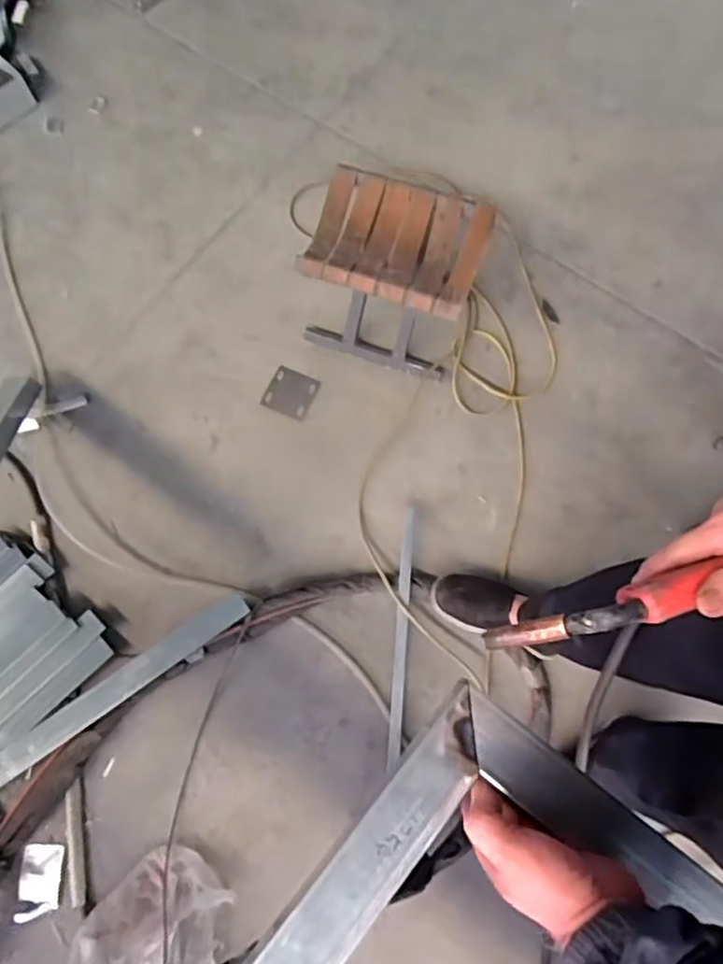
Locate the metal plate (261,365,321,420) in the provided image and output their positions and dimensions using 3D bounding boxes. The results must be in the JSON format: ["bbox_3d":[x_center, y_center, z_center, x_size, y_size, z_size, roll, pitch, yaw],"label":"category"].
[{"bbox_3d":[-0.153,-0.192,1.422,0.105,0.006,0.096,23,79,11],"label":"metal plate"}]

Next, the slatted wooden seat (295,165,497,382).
[{"bbox_3d":[0.063,-0.400,1.321,0.307,0.329,0.236,17,73,5],"label":"slatted wooden seat"}]

